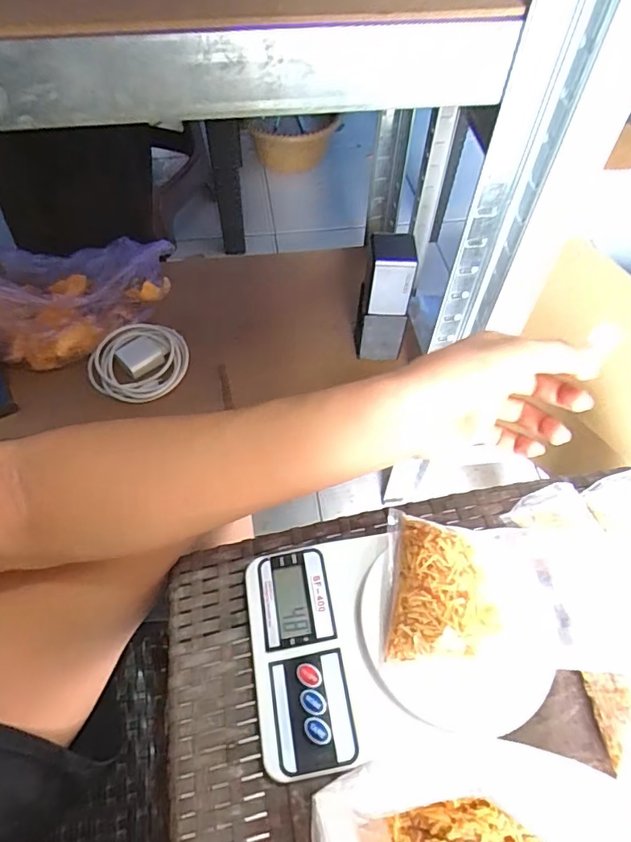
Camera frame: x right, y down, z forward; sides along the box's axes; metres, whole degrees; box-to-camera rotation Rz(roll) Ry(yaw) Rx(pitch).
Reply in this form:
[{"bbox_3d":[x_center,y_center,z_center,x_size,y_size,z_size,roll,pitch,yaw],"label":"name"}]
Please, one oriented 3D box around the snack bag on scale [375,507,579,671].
[{"bbox_3d":[0.095,0.102,0.307,0.104,0.042,0.088,6,56,3],"label":"snack bag on scale"}]

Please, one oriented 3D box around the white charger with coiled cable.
[{"bbox_3d":[-0.218,-0.076,0.628,0.120,0.037,0.095,-25,60,-17],"label":"white charger with coiled cable"}]

